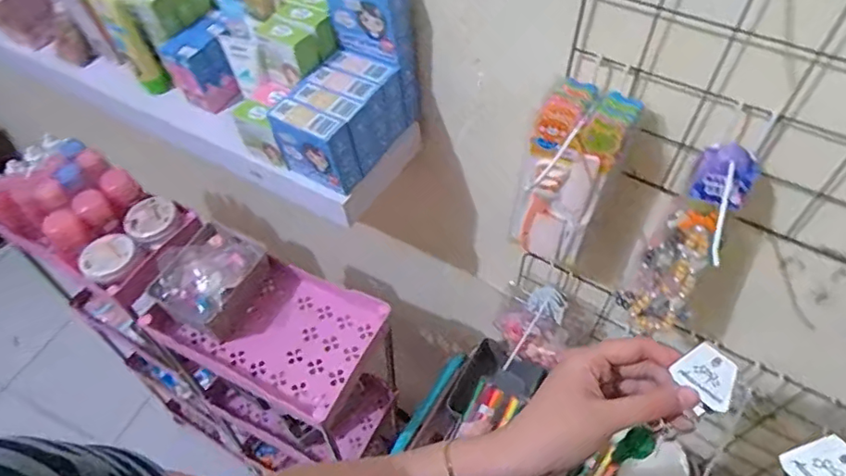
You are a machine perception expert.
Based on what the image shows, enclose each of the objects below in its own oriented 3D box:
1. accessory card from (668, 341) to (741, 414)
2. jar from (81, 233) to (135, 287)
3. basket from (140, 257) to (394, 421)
[{"bbox_3d":[0.179,0.086,0.349,0.004,0.034,0.035,-20,53,-45],"label":"accessory card"},{"bbox_3d":[-0.468,0.031,0.842,0.074,0.031,0.074,0,52,0],"label":"jar"},{"bbox_3d":[-0.209,0.124,0.805,0.295,0.049,0.193,22,55,16],"label":"basket"}]

